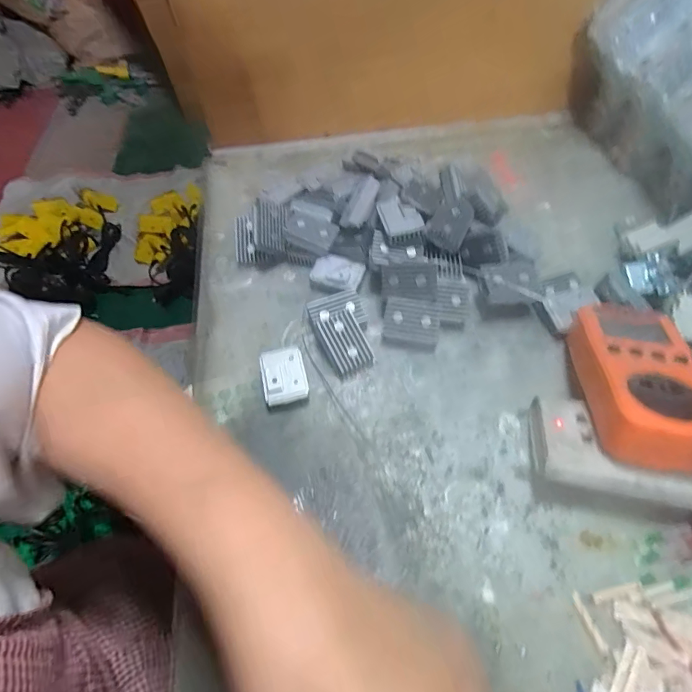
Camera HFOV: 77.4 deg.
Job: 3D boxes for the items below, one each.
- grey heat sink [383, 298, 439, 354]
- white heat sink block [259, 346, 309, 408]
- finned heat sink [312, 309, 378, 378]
[{"bbox_3d":[0.053,-0.018,0.356,0.046,0.037,0.011,10,12,8],"label":"grey heat sink"},{"bbox_3d":[-0.048,0.025,0.338,0.032,0.017,0.046,-12,56,-5],"label":"white heat sink block"},{"bbox_3d":[0.000,-0.002,0.347,0.033,0.011,0.051,-27,91,-2],"label":"finned heat sink"}]

